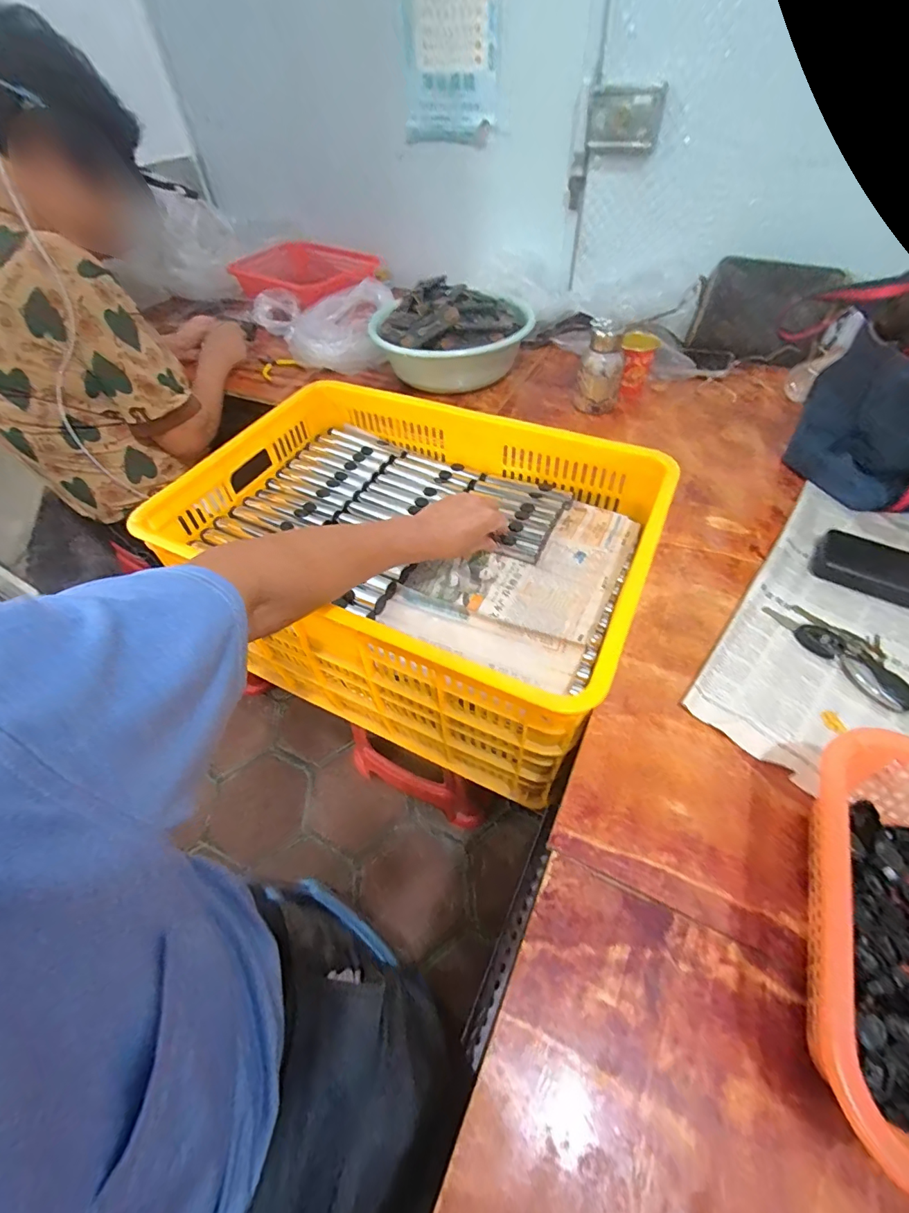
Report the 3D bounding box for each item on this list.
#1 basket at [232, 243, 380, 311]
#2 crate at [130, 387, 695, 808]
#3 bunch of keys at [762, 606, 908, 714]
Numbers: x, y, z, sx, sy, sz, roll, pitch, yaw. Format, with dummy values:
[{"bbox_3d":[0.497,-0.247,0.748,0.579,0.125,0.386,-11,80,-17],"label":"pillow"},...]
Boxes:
[{"bbox_3d":[-0.374,-0.819,1.174,0.417,0.069,0.273,20,55,18],"label":"basket"},{"bbox_3d":[-0.047,-0.056,0.704,0.597,0.299,0.411,19,56,19],"label":"crate"},{"bbox_3d":[0.419,0.040,0.499,0.061,0.015,0.149,-28,55,-16],"label":"bunch of keys"}]

